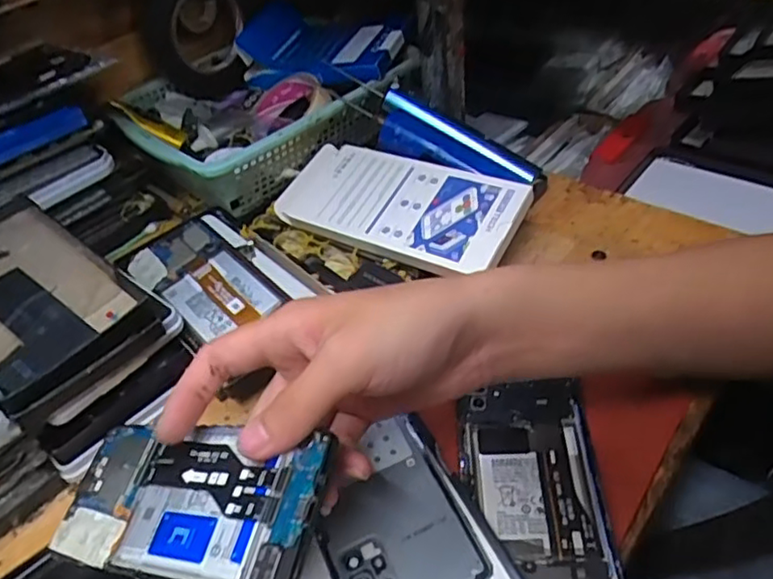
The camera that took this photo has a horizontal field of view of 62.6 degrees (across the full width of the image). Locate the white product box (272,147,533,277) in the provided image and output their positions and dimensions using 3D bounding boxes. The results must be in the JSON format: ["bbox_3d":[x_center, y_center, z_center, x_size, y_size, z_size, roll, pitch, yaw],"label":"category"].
[{"bbox_3d":[0.007,-0.070,0.515,0.199,0.014,0.093,19,66,26],"label":"white product box"}]

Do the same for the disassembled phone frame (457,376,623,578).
[{"bbox_3d":[0.081,0.106,0.352,0.073,0.007,0.138,-4,44,4],"label":"disassembled phone frame"}]

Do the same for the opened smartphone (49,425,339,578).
[{"bbox_3d":[-0.097,0.099,0.302,0.156,0.006,0.070,-6,51,31],"label":"opened smartphone"}]

